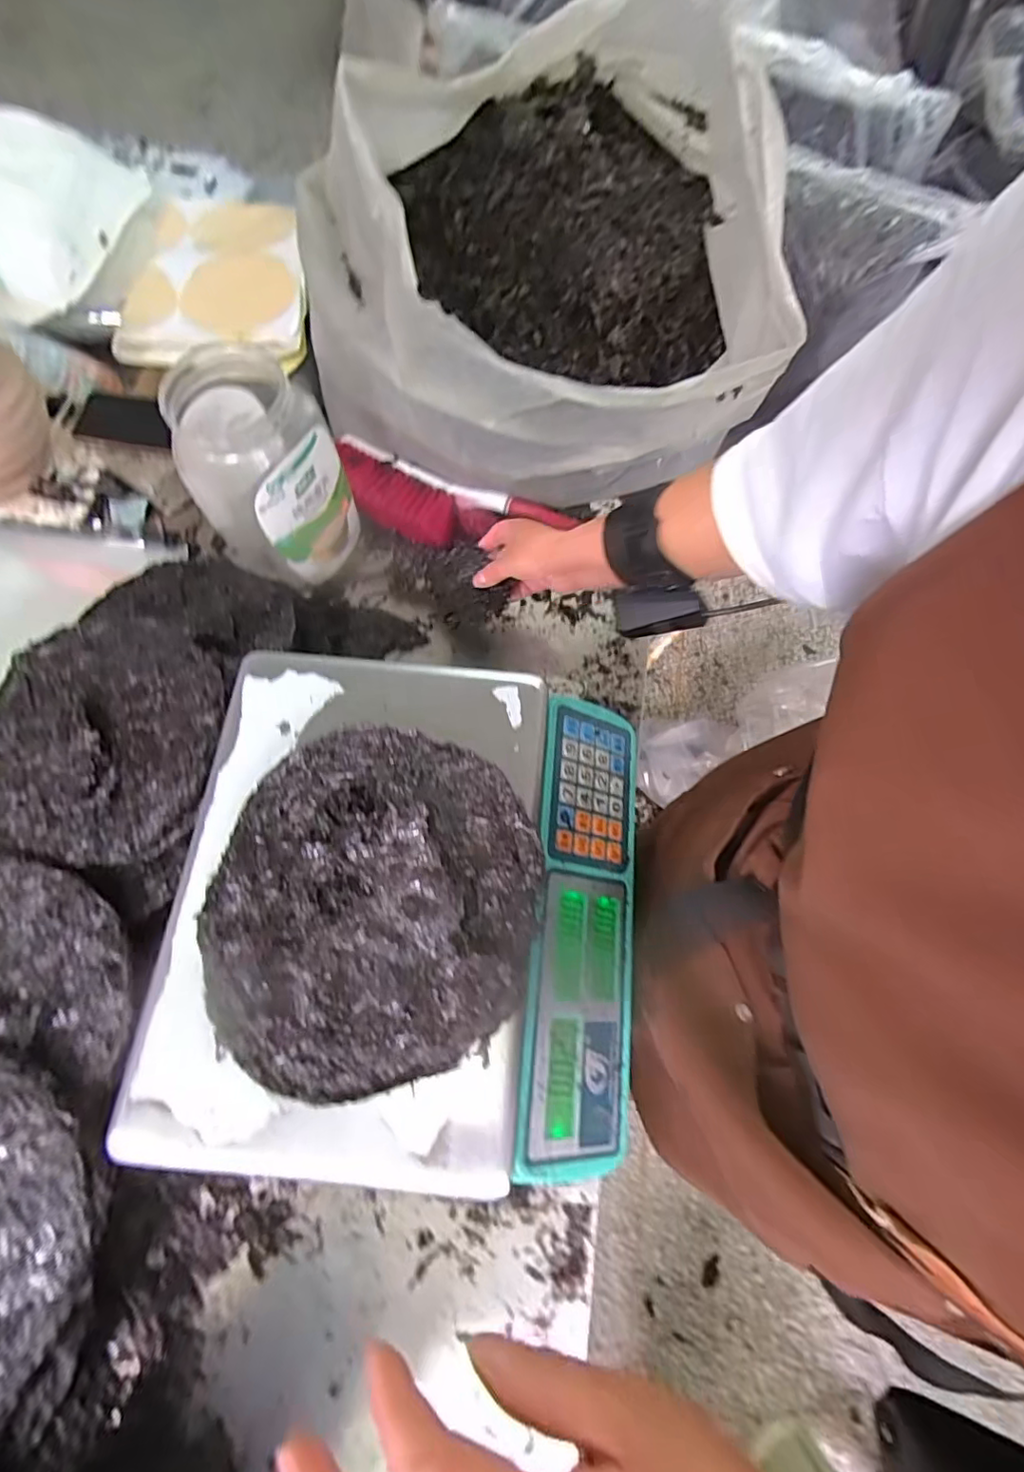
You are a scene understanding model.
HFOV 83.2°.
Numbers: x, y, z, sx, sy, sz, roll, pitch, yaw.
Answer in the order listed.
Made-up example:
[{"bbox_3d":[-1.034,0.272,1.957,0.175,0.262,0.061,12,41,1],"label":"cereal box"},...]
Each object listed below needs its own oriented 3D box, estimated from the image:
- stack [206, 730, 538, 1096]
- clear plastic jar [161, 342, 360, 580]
[{"bbox_3d":[-0.085,0.096,0.350,0.196,0.027,0.208,0,70,-1],"label":"stack"},{"bbox_3d":[-0.254,-0.274,0.600,0.143,0.196,0.145,0,70,-1],"label":"clear plastic jar"}]

